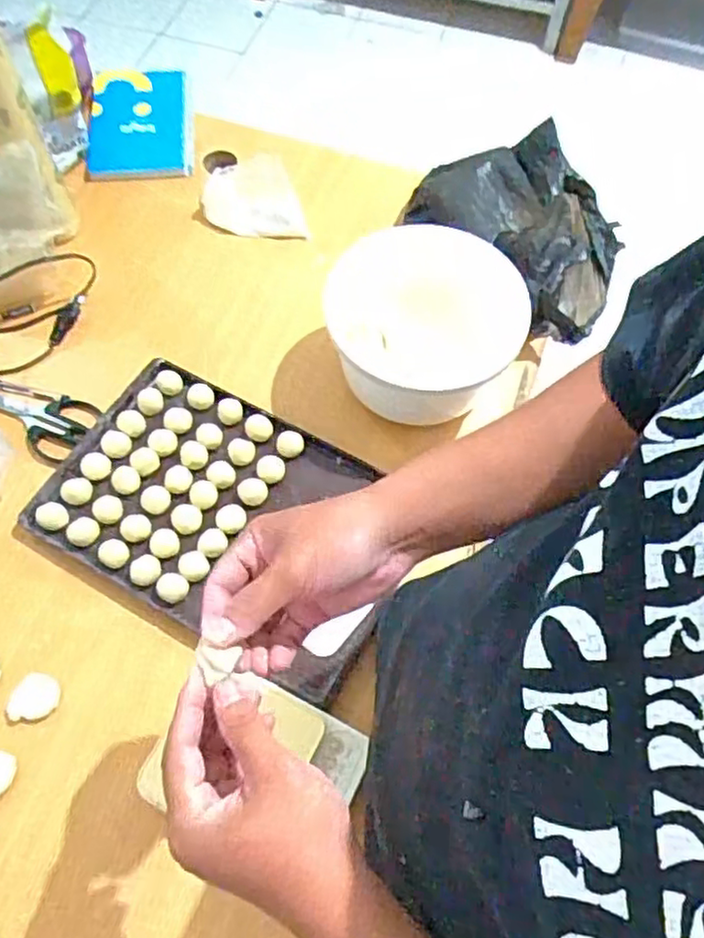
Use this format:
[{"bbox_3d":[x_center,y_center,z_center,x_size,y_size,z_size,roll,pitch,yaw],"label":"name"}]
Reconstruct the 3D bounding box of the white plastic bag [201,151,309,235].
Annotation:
[{"bbox_3d":[-0.130,-0.348,0.866,0.140,0.074,0.071,-2,64,-1],"label":"white plastic bag"}]

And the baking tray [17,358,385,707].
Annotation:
[{"bbox_3d":[-0.128,0.045,0.707,0.370,0.027,0.250,27,67,13],"label":"baking tray"}]

